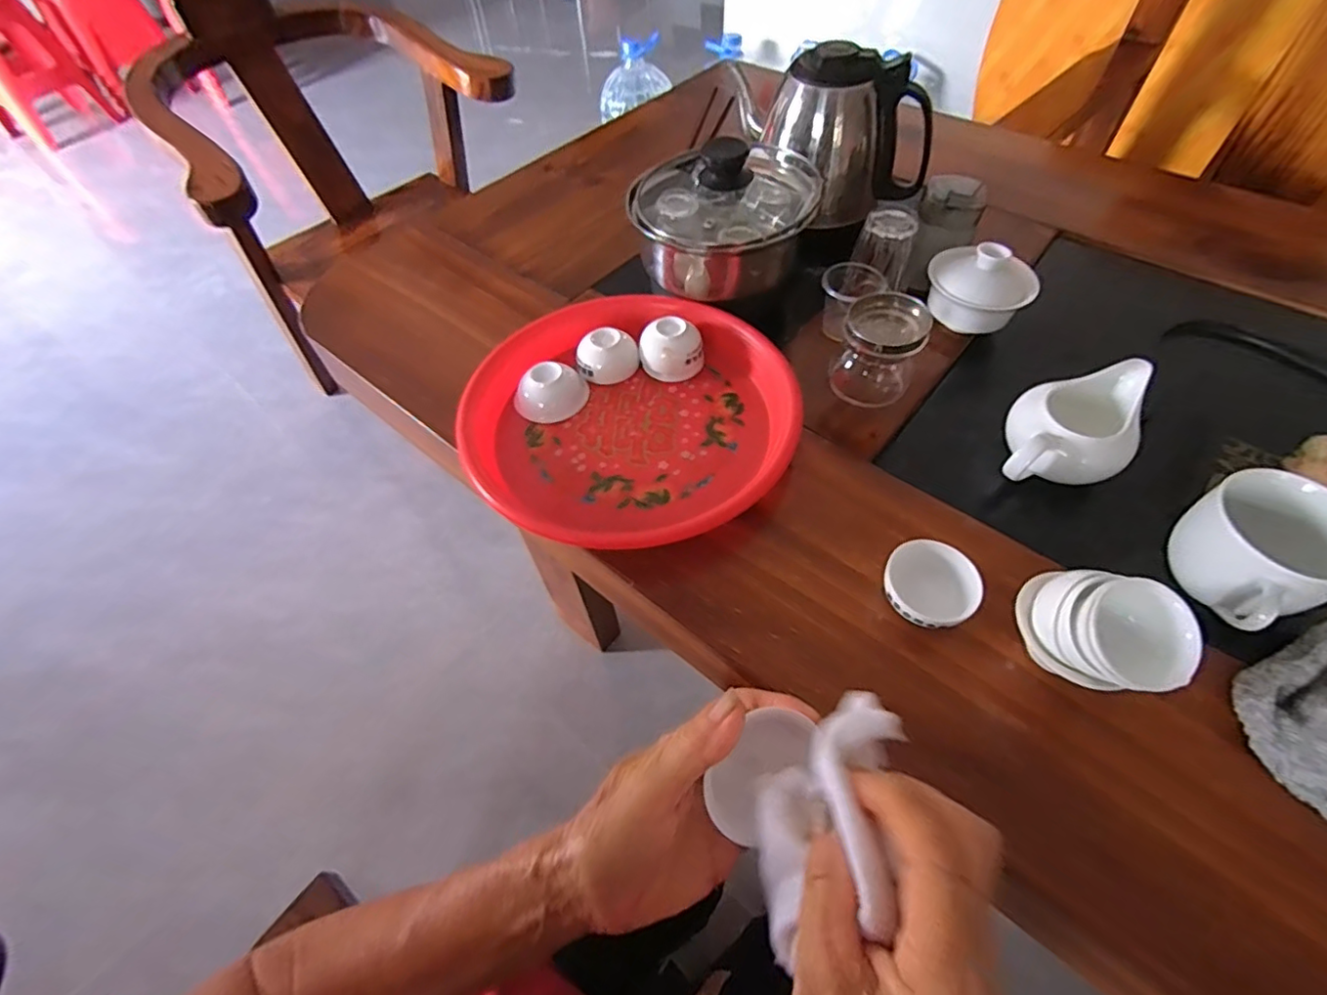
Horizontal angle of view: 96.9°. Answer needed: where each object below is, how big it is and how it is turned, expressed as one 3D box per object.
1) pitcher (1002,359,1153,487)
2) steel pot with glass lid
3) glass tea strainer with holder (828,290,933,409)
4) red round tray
[{"bbox_3d":[0.284,-0.039,0.417,0.076,0.078,0.113,33,59,23],"label":"pitcher"},{"bbox_3d":[0.045,-0.240,0.518,0.147,0.125,0.125,3,56,5],"label":"steel pot with glass lid"},{"bbox_3d":[0.168,-0.114,0.462,0.061,0.067,0.058,19,59,16],"label":"glass tea strainer with holder"},{"bbox_3d":[-0.026,-0.069,0.457,0.244,0.041,0.232,-1,55,2],"label":"red round tray"}]

